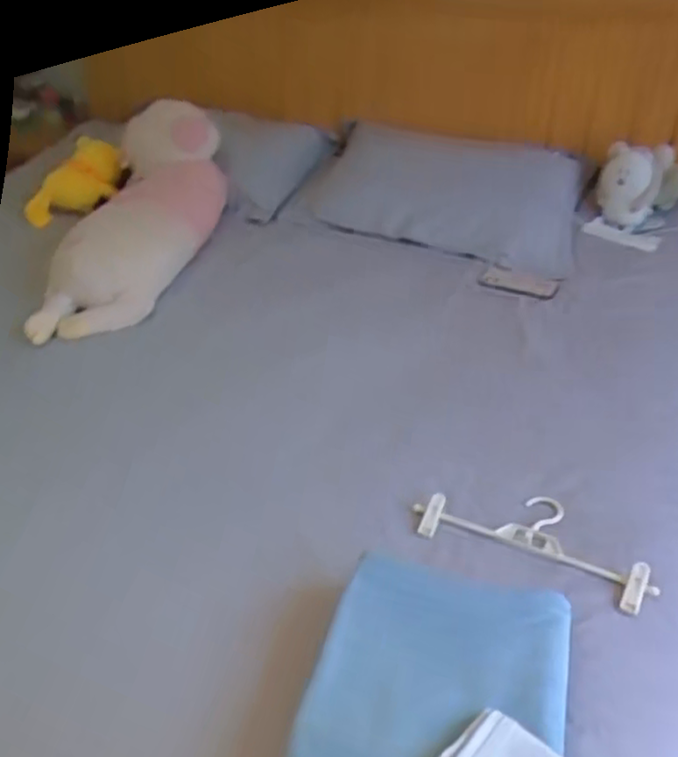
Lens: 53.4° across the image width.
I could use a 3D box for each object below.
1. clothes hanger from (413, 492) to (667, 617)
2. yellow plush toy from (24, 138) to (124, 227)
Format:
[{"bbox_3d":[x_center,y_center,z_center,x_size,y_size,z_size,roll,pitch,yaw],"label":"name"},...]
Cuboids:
[{"bbox_3d":[0.267,0.199,0.919,0.312,0.032,0.141,17,41,25],"label":"clothes hanger"},{"bbox_3d":[-0.641,-0.469,1.626,0.274,0.108,0.107,-42,46,-6],"label":"yellow plush toy"}]

